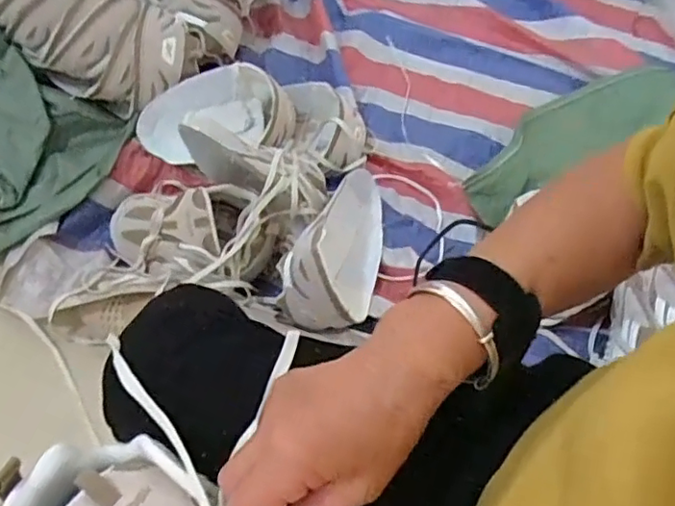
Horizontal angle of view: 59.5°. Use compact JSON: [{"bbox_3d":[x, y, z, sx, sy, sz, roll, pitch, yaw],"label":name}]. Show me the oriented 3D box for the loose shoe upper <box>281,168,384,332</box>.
[{"bbox_3d":[0.006,-0.023,0.807,0.117,0.126,0.263,14,58,5],"label":"loose shoe upper"}]

